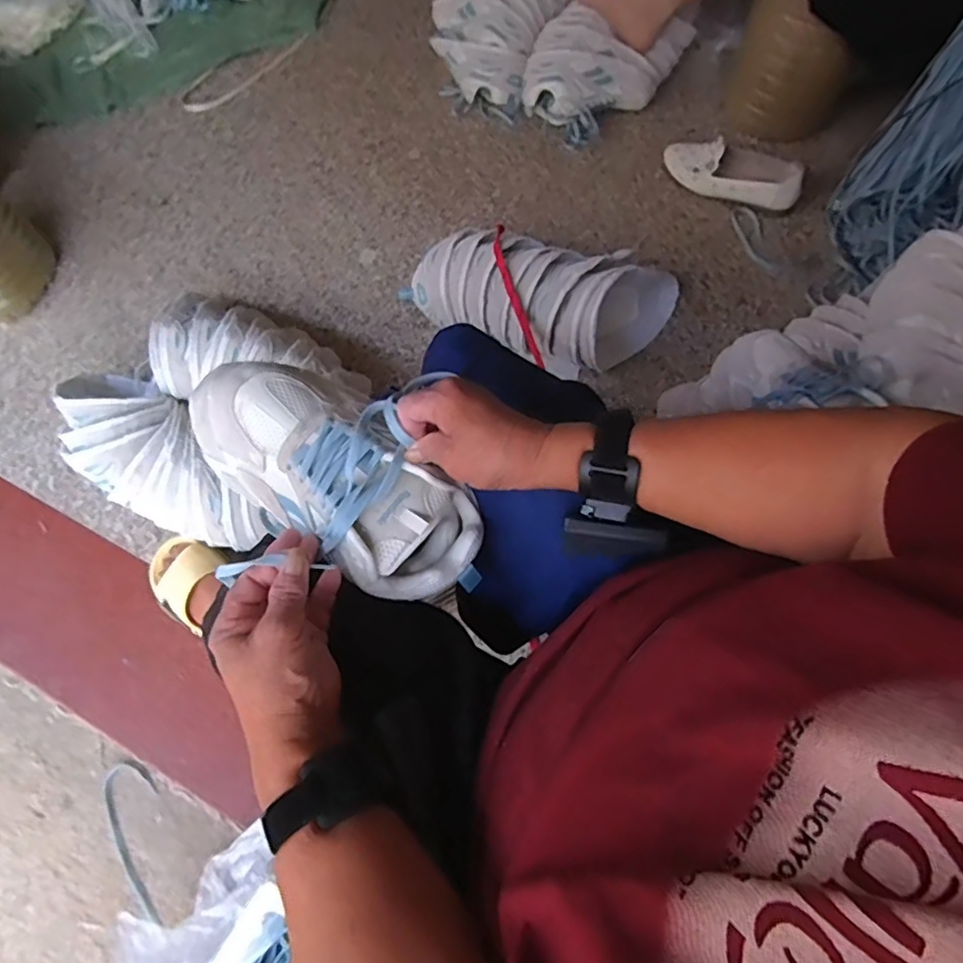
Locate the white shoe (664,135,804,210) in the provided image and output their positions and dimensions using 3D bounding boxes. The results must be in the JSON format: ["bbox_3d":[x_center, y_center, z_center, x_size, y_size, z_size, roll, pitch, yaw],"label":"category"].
[{"bbox_3d":[0.457,-0.565,1.102,0.248,0.075,0.081,23,74,10],"label":"white shoe"}]

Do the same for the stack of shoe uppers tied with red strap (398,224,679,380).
[{"bbox_3d":[0.101,-0.280,0.970,0.429,0.152,0.177,6,72,5],"label":"stack of shoe uppers tied with red strap"}]

